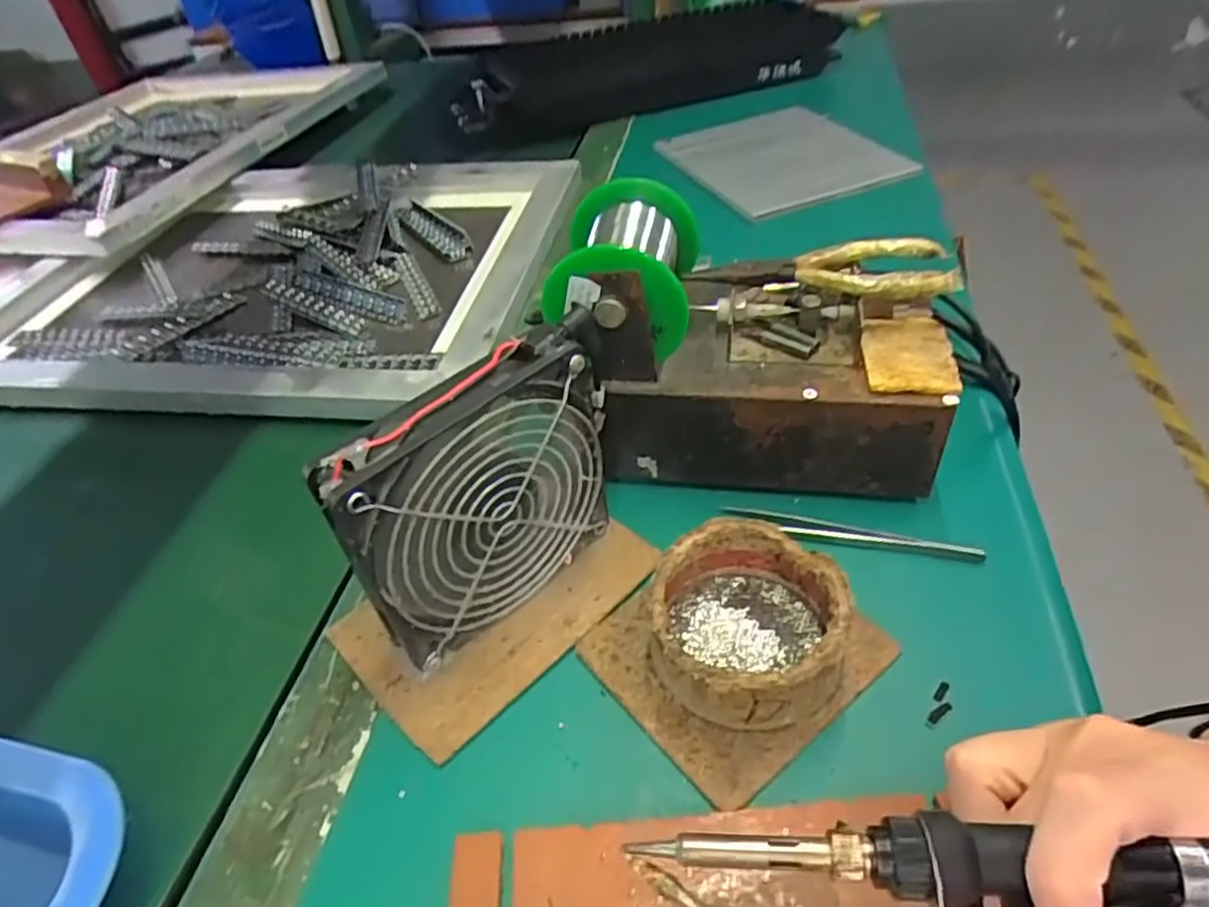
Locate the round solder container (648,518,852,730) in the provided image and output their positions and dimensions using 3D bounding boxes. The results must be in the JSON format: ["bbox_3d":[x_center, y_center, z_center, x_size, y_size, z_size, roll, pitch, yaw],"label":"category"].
[{"bbox_3d":[0.061,0.074,0.314,0.078,0.041,0.083,-4,44,4],"label":"round solder container"}]

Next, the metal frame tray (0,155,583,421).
[{"bbox_3d":[-0.277,-0.162,0.621,0.462,0.028,0.361,3,45,10],"label":"metal frame tray"}]

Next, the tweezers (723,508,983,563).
[{"bbox_3d":[0.123,0.040,0.365,0.123,0.009,0.008,6,45,14],"label":"tweezers"}]

